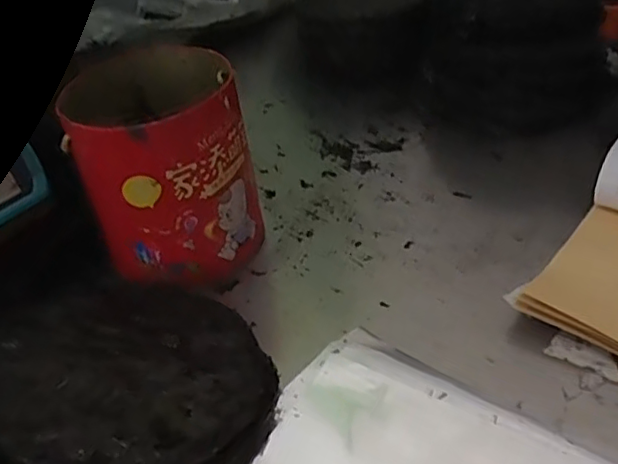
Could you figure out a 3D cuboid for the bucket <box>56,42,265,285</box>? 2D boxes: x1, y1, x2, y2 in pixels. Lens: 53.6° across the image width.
[{"bbox_3d":[-0.138,-0.068,0.613,0.158,0.174,0.180,-13,39,-10],"label":"bucket"}]

